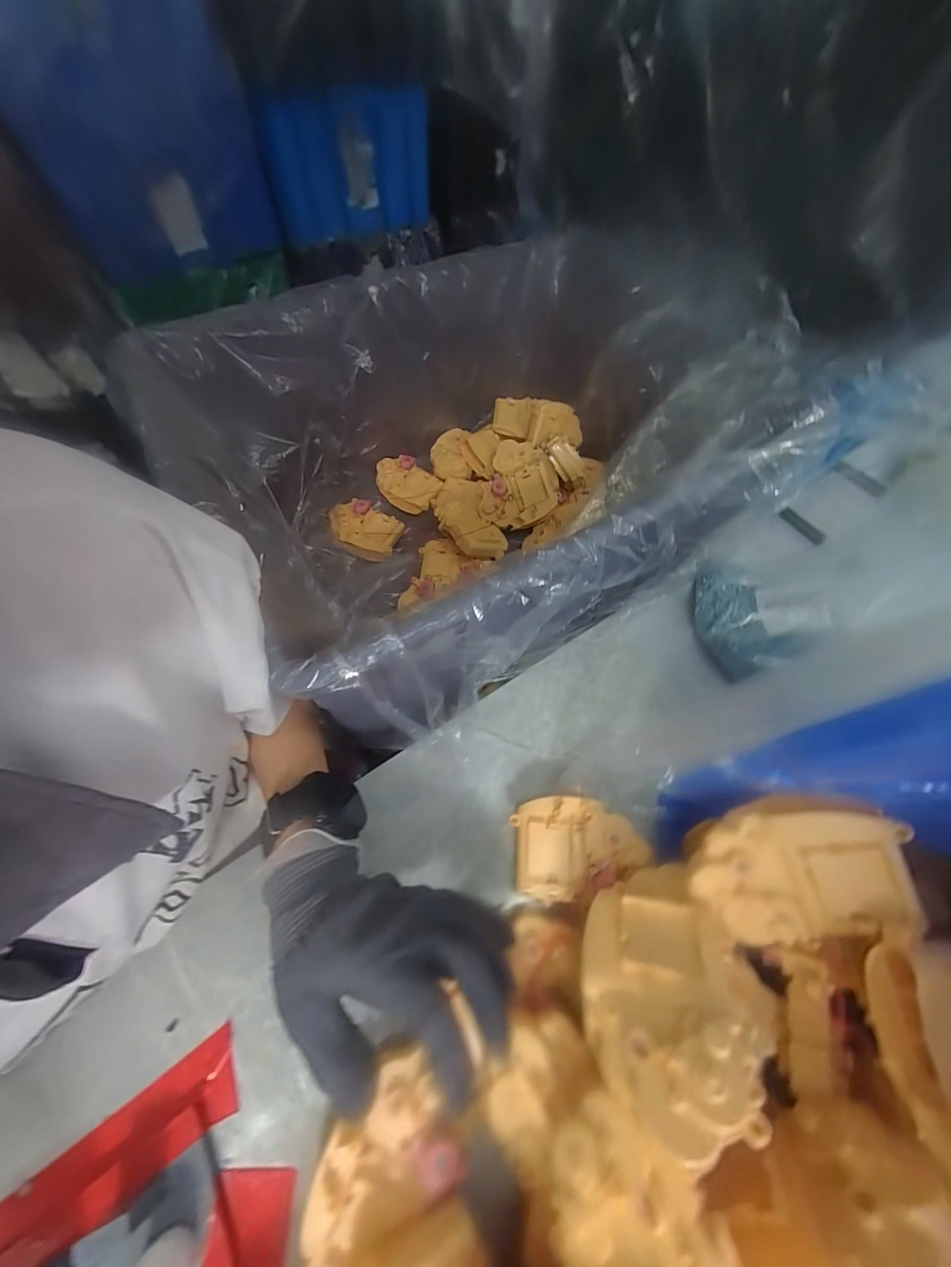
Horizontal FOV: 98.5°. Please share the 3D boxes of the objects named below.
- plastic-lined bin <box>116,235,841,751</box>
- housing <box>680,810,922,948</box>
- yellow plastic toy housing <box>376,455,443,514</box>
[{"bbox_3d":[0.015,-0.199,0.465,0.531,0.236,0.442,-30,67,-18],"label":"plastic-lined bin"},{"bbox_3d":[0.171,0.126,0.226,0.095,0.035,0.073,-20,85,25],"label":"housing"},{"bbox_3d":[-0.099,-0.215,0.591,0.098,0.024,0.071,34,65,15],"label":"yellow plastic toy housing"}]

